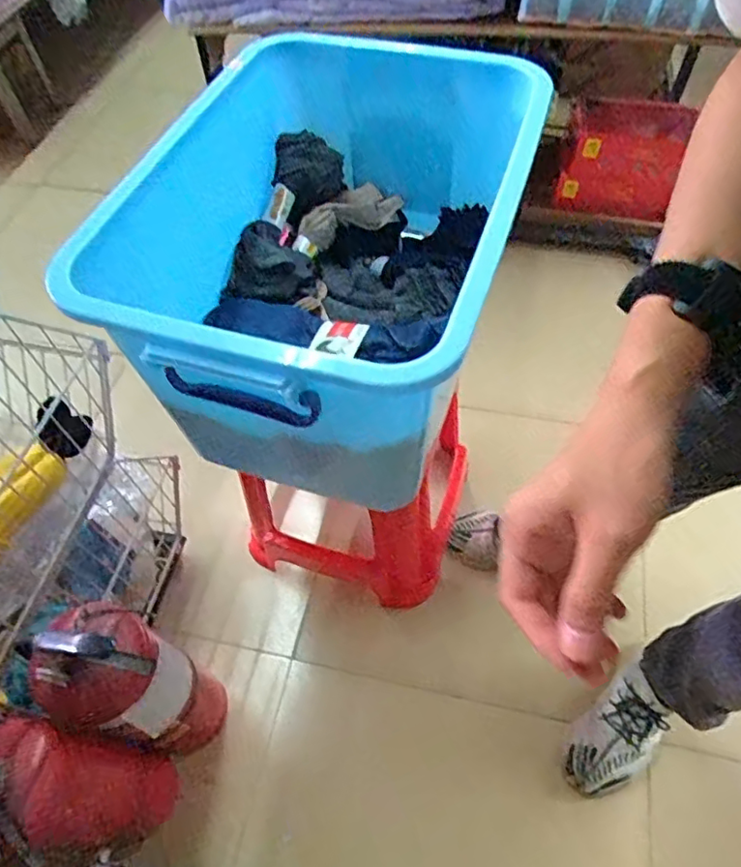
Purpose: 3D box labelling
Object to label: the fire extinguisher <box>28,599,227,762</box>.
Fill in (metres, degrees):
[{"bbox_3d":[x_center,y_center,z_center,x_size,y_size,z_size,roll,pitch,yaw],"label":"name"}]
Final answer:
[{"bbox_3d":[-0.289,0.338,0.790,0.106,0.446,0.114,-1,57,2],"label":"fire extinguisher"}]

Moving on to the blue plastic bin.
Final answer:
[{"bbox_3d":[-0.021,-0.207,0.679,0.346,0.266,0.521,15,59,12],"label":"blue plastic bin"}]

